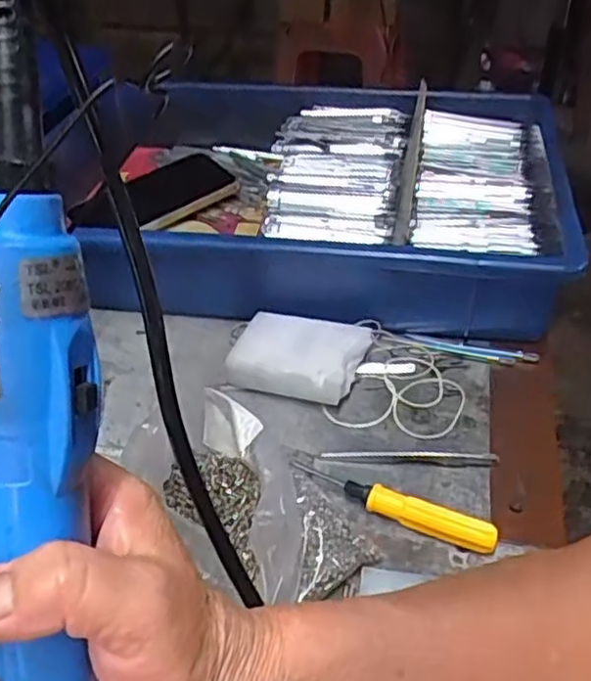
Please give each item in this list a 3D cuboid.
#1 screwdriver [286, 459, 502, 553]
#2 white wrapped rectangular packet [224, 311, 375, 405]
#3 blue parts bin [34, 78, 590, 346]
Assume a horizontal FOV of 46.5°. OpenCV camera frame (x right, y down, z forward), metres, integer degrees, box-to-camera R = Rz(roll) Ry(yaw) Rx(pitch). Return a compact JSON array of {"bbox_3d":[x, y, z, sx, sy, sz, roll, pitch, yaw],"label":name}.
[{"bbox_3d":[0.052,0.087,0.375,0.113,0.015,0.015,20,43,24],"label":"screwdriver"},{"bbox_3d":[0.002,0.011,0.471,0.086,0.031,0.061,13,41,17],"label":"white wrapped rectangular packet"},{"bbox_3d":[0.005,-0.119,0.584,0.411,0.099,0.274,7,39,10],"label":"blue parts bin"}]

